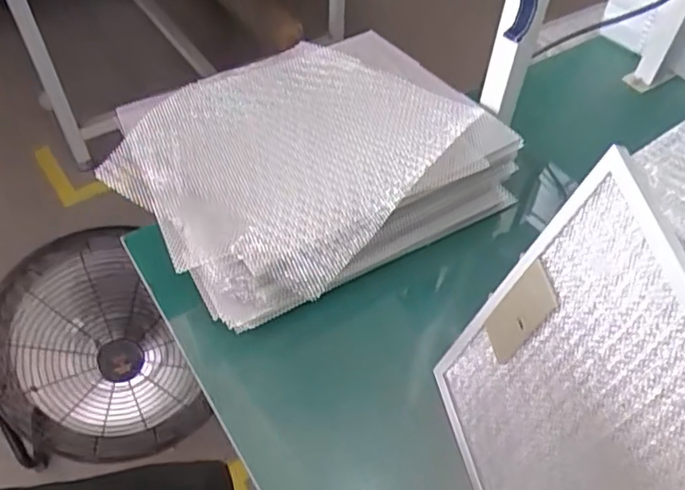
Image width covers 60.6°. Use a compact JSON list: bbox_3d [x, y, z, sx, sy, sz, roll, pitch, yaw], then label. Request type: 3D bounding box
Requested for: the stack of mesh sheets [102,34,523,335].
[{"bbox_3d":[-0.042,-0.098,0.659,0.381,0.093,0.325,-31,58,-25],"label":"stack of mesh sheets"}]

